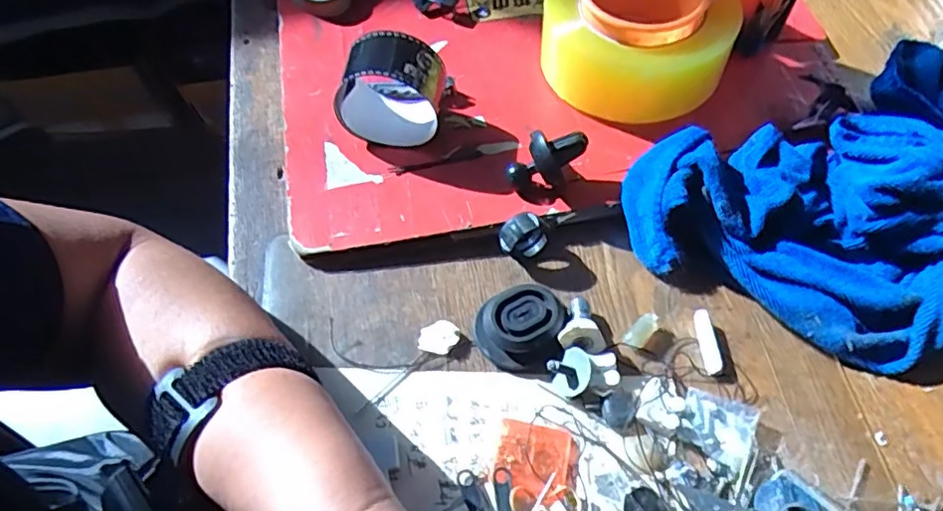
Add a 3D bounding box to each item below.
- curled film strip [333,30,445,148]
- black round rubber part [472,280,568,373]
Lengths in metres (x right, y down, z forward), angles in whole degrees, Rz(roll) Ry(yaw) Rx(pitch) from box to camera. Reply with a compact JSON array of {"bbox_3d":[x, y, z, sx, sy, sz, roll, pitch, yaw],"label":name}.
[{"bbox_3d":[-0.051,-0.108,0.372,0.063,0.059,0.050,9,59,6],"label":"curled film strip"},{"bbox_3d":[0.026,0.037,0.324,0.044,0.018,0.044,0,59,1],"label":"black round rubber part"}]

